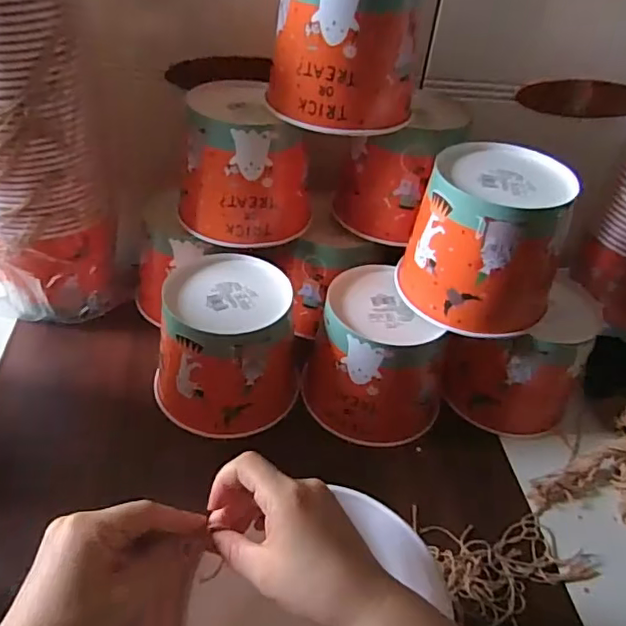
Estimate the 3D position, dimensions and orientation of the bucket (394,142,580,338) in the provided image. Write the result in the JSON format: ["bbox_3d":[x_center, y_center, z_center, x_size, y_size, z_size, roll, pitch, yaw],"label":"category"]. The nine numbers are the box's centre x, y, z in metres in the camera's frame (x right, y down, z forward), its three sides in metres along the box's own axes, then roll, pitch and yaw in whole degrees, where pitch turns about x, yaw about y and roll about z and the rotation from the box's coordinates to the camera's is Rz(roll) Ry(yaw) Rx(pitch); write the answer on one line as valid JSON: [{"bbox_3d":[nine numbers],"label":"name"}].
[{"bbox_3d":[0.172,-0.073,0.546,0.145,0.137,0.133,19,42,14],"label":"bucket"}]

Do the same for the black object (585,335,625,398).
[{"bbox_3d":[0.384,0.072,0.718,0.055,0.080,0.014,10,12,37],"label":"black object"}]

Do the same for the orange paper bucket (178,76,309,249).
[{"bbox_3d":[-0.074,-0.166,0.623,0.144,0.137,0.124,3,40,-5],"label":"orange paper bucket"}]

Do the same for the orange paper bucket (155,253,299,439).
[{"bbox_3d":[-0.085,0.032,0.595,0.138,0.127,0.138,4,40,-4],"label":"orange paper bucket"}]

